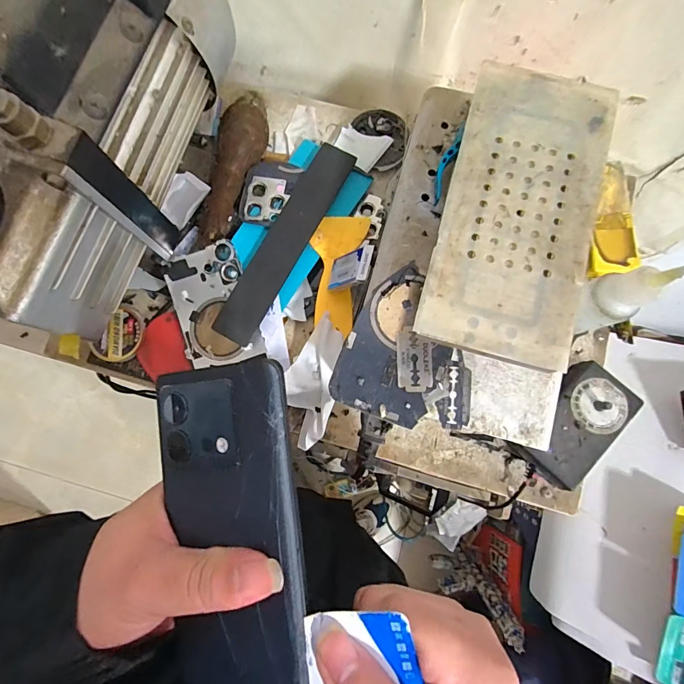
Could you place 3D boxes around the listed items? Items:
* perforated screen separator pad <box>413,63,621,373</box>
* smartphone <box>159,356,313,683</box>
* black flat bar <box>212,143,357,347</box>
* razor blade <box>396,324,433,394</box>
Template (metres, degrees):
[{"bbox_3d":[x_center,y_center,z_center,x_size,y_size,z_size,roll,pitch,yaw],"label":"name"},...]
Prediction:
[{"bbox_3d":[0.098,-0.074,0.209,0.079,0.006,0.168,16,79,2],"label":"perforated screen separator pad"},{"bbox_3d":[-0.051,0.092,0.172,0.072,0.006,0.161,-9,84,24],"label":"smartphone"},{"bbox_3d":[-0.047,-0.085,0.323,0.035,0.007,0.186,29,84,3],"label":"black flat bar"},{"bbox_3d":[0.047,0.011,0.246,0.023,0.004,0.041,2,79,-1],"label":"razor blade"}]

